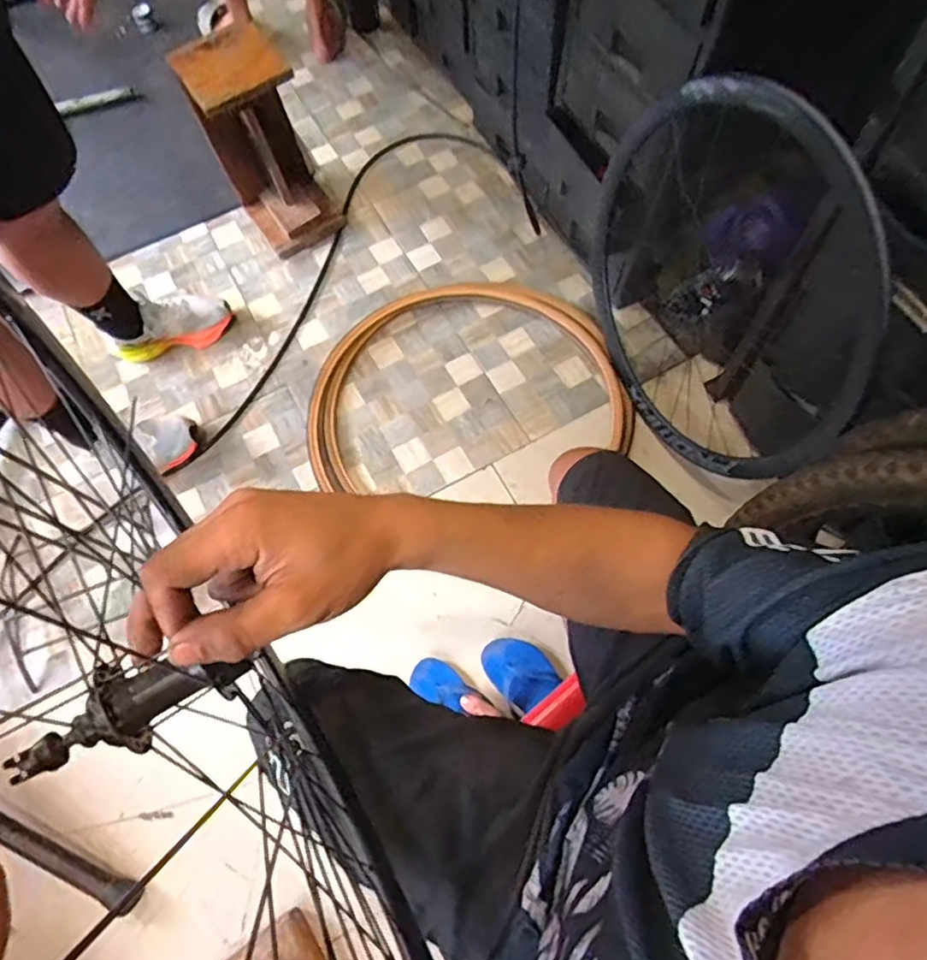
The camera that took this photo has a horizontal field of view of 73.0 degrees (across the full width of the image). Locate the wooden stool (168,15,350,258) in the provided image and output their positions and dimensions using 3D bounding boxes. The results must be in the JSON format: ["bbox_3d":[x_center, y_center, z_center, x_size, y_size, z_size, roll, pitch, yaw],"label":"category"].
[{"bbox_3d":[-0.458,-0.764,1.441,0.219,0.403,0.250,-26,68,-7],"label":"wooden stool"}]

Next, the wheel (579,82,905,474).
[{"bbox_3d":[0.401,-0.329,1.061,0.157,0.629,0.667,-26,68,-7],"label":"wheel"}]

